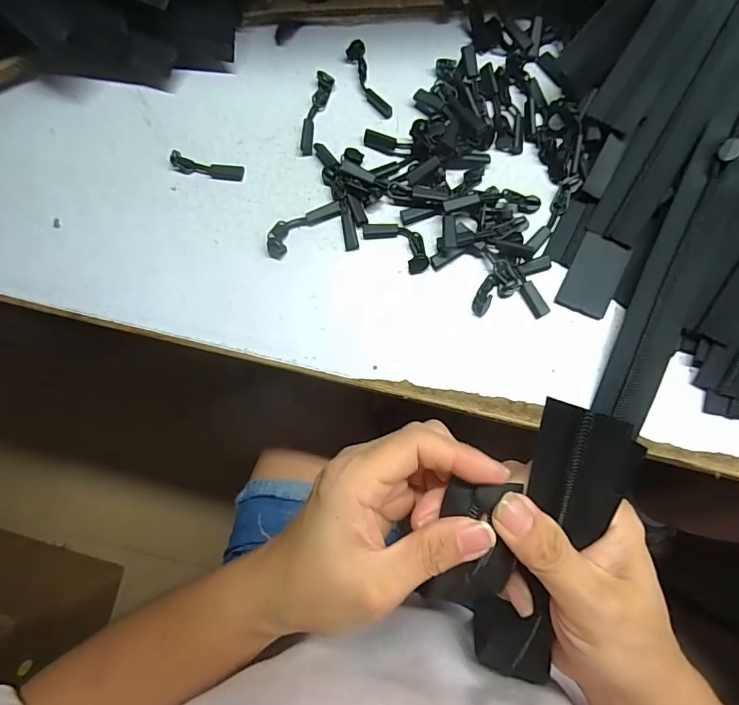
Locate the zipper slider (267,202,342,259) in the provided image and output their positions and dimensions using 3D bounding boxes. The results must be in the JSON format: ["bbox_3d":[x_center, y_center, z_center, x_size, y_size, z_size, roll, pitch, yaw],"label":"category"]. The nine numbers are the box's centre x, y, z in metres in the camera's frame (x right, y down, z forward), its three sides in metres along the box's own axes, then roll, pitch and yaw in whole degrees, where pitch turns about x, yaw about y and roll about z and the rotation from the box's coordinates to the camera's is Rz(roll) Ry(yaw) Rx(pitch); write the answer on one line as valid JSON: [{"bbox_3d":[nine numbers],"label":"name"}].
[{"bbox_3d":[-0.047,-0.088,0.303,0.058,0.011,0.018,-37,80,-1],"label":"zipper slider"}]

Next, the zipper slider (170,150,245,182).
[{"bbox_3d":[-0.117,-0.134,0.321,0.055,0.005,0.013,14,83,7],"label":"zipper slider"}]

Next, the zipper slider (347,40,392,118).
[{"bbox_3d":[0.000,-0.193,0.315,0.013,0.006,0.061,-22,80,2],"label":"zipper slider"}]

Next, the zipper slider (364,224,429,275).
[{"bbox_3d":[0.020,-0.074,0.296,0.050,0.005,0.023,39,87,9],"label":"zipper slider"}]

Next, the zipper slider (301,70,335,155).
[{"bbox_3d":[-0.038,-0.171,0.318,0.012,0.005,0.062,13,83,7],"label":"zipper slider"}]

